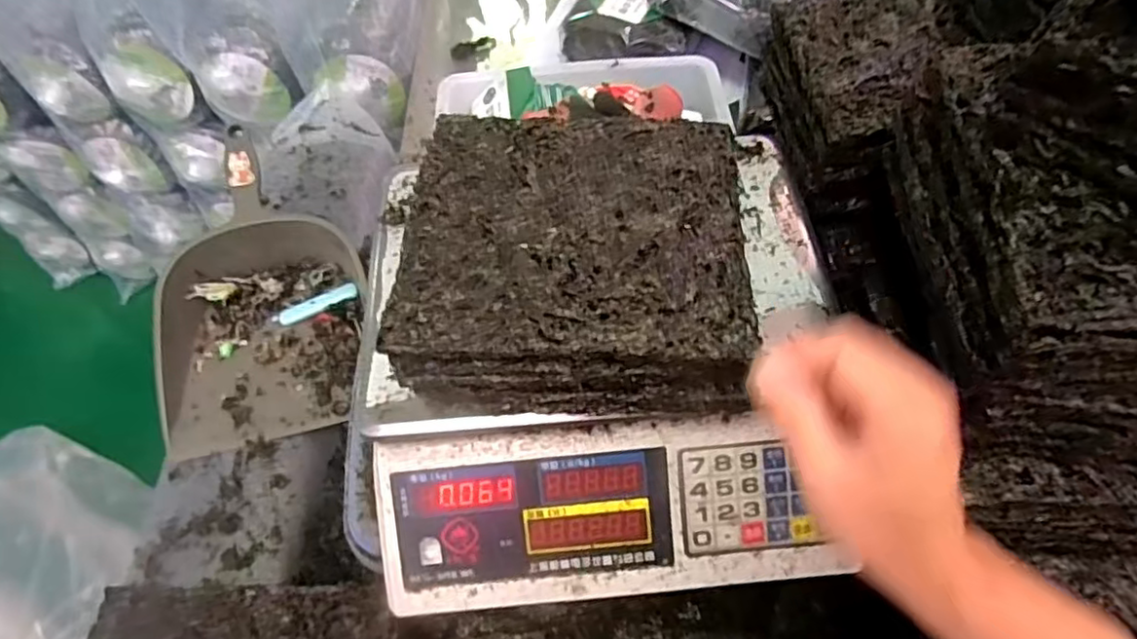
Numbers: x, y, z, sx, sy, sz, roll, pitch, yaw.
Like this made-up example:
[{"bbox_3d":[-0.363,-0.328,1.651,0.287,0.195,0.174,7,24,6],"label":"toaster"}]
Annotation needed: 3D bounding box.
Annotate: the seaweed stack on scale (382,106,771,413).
[{"bbox_3d":[0.005,-0.041,0.399,0.196,0.064,0.183,2,59,4],"label":"seaweed stack on scale"}]

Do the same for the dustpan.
[{"bbox_3d":[-0.331,-0.035,0.659,0.208,0.109,0.311,-14,59,-5],"label":"dustpan"}]

